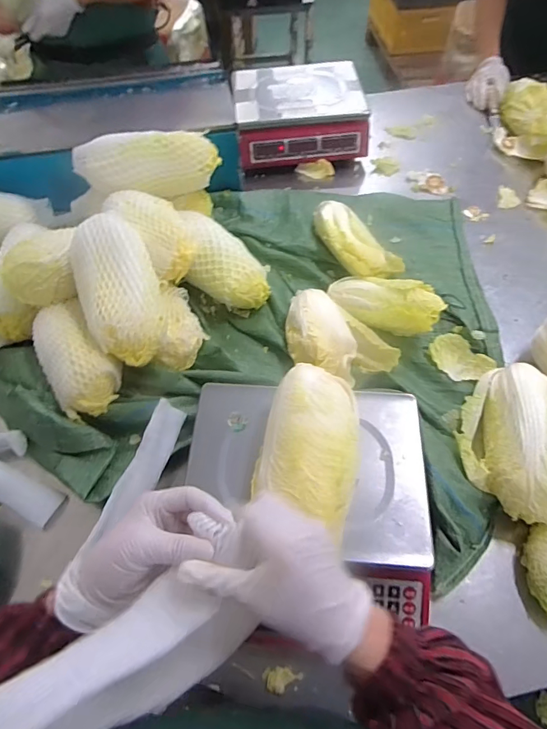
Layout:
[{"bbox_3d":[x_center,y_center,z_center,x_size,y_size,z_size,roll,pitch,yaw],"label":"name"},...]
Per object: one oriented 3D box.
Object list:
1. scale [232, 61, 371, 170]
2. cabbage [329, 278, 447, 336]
[{"bbox_3d":[0.060,-0.601,1.048,0.286,0.114,0.286,-3,59,-1],"label":"scale"},{"bbox_3d":[0.192,-0.108,0.768,0.193,0.069,0.090,17,61,11],"label":"cabbage"}]

